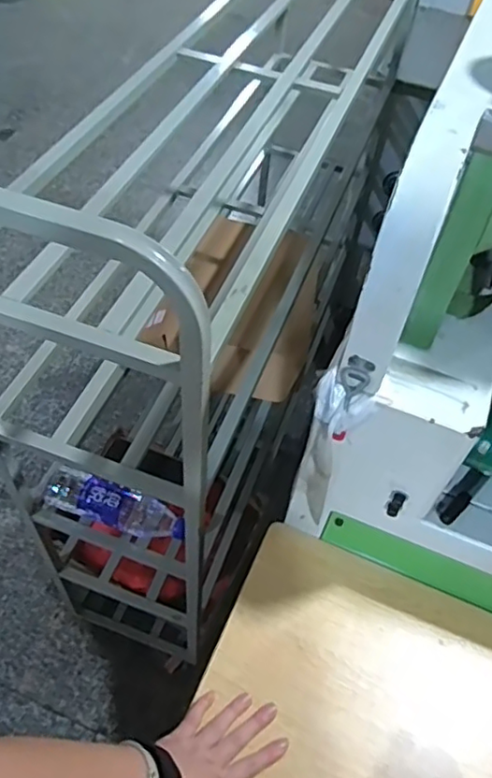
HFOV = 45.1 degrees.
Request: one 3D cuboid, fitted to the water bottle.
[{"bbox_3d":[-0.205,0.181,0.913,0.216,0.071,0.060,19,53,10],"label":"water bottle"}]

